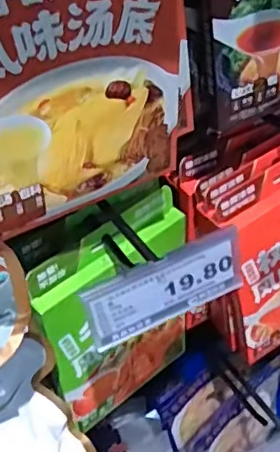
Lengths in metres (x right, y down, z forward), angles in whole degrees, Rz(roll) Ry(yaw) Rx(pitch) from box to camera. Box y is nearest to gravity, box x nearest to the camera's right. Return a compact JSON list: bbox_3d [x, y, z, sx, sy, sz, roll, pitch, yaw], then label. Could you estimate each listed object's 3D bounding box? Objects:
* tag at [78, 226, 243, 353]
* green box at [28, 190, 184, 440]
[{"bbox_3d":[0.015,0.037,0.332,0.098,0.043,0.012,-21,45,-15],"label":"tag"},{"bbox_3d":[-0.016,0.079,0.477,0.025,0.199,0.141,30,54,33],"label":"green box"}]

